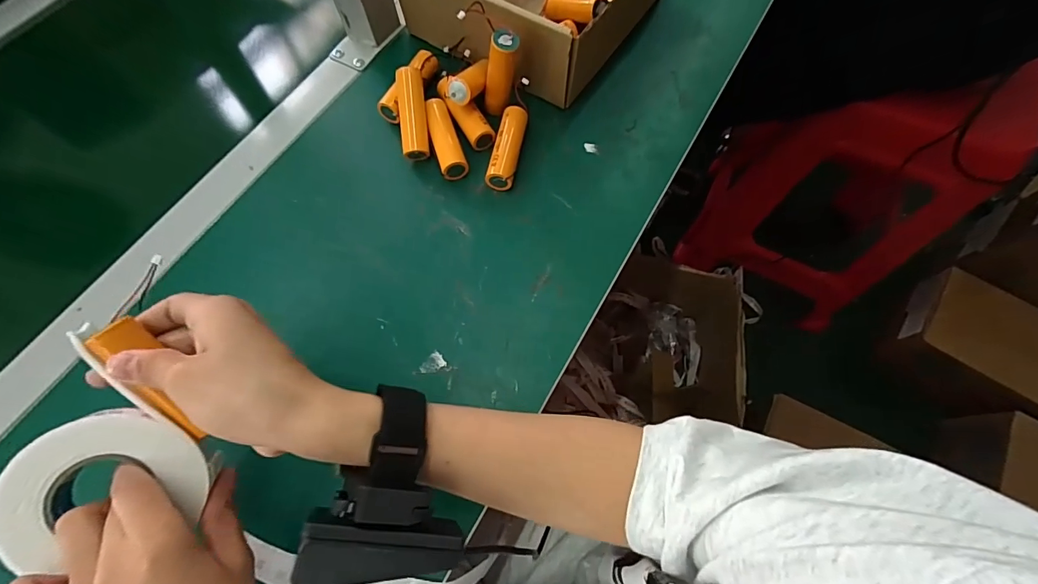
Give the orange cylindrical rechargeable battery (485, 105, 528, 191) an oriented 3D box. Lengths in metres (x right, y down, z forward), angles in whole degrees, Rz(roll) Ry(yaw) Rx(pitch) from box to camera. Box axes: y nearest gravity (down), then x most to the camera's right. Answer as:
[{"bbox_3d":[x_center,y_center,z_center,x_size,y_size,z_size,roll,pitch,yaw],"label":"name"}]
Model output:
[{"bbox_3d":[-0.009,-0.119,0.366,0.022,0.022,0.070,11,68,5],"label":"orange cylindrical rechargeable battery"}]

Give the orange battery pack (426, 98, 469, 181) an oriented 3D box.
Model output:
[{"bbox_3d":[-0.062,-0.129,0.373,0.022,0.020,0.076,-17,68,-6],"label":"orange battery pack"}]

